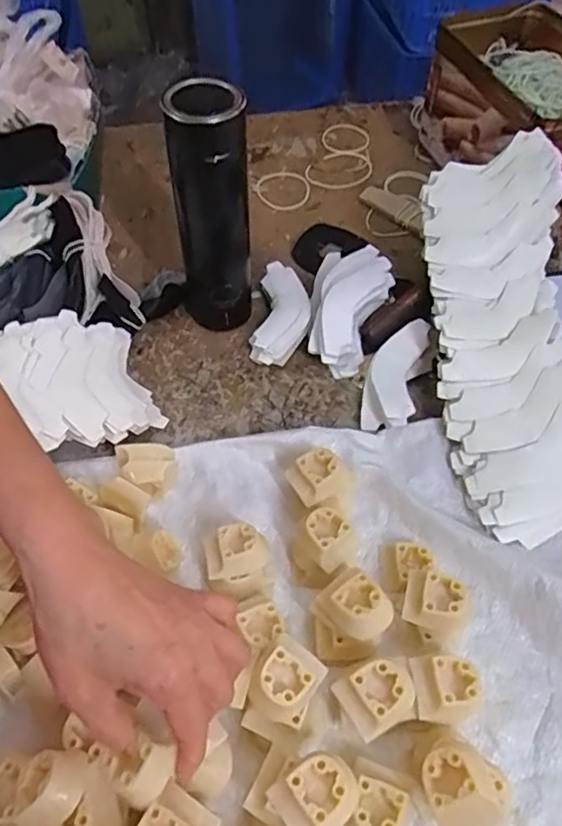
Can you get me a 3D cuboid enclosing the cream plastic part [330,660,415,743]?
[{"bbox_3d":[0.061,0.176,0.377,0.045,0.023,0.036,-23,58,-14],"label":"cream plastic part"}]

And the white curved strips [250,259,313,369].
[{"bbox_3d":[0.001,-0.098,0.619,0.053,0.030,0.122,6,55,3],"label":"white curved strips"}]

